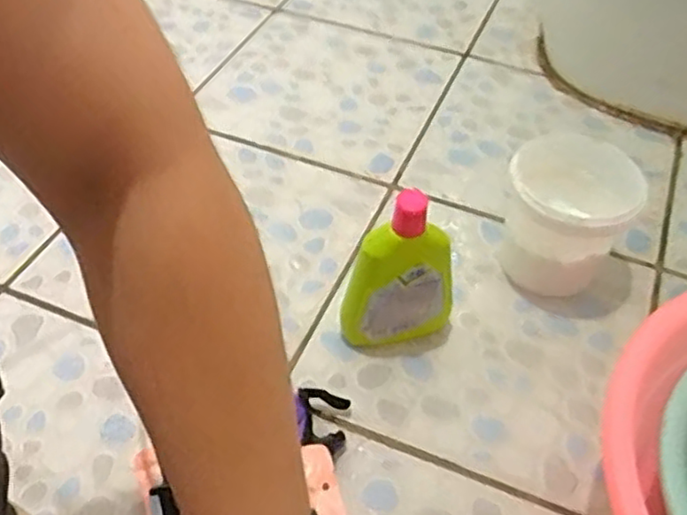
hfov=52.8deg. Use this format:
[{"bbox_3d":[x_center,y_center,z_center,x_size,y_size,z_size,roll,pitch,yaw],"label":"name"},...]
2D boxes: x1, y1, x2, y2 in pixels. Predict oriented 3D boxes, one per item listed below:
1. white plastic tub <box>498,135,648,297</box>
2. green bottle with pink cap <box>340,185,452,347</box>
[{"bbox_3d":[0.218,-0.039,0.692,0.119,0.119,0.131,20,51,15],"label":"white plastic tub"},{"bbox_3d":[0.051,0.017,0.602,0.098,0.167,0.039,-13,51,-14],"label":"green bottle with pink cap"}]

